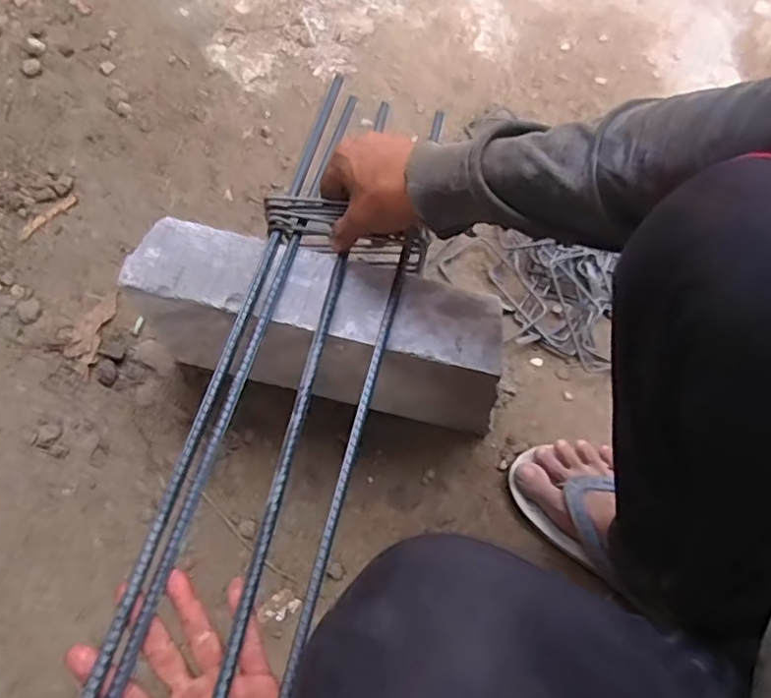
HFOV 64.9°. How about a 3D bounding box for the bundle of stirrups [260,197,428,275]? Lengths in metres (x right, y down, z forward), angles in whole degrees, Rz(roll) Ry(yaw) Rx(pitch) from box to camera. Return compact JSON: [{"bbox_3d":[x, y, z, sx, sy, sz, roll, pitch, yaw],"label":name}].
[{"bbox_3d":[-0.038,-0.101,0.542,0.148,0.029,0.041,19,62,0],"label":"bundle of stirrups"}]

